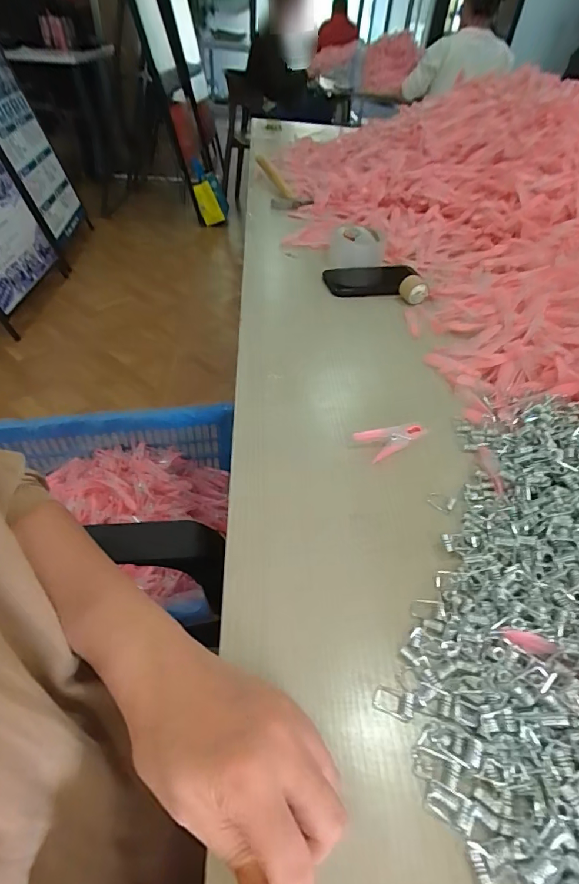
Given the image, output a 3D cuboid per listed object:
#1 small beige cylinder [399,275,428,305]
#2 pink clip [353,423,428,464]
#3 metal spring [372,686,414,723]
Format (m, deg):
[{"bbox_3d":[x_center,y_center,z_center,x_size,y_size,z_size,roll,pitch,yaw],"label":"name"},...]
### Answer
[{"bbox_3d":[0.184,-0.228,0.647,0.027,0.036,0.034,-14,48,-18],"label":"small beige cylinder"},{"bbox_3d":[0.103,-0.006,0.434,0.074,0.010,0.032,-21,50,-24],"label":"pink clip"},{"bbox_3d":[0.064,0.159,0.267,0.023,0.007,0.015,15,45,10],"label":"metal spring"}]

